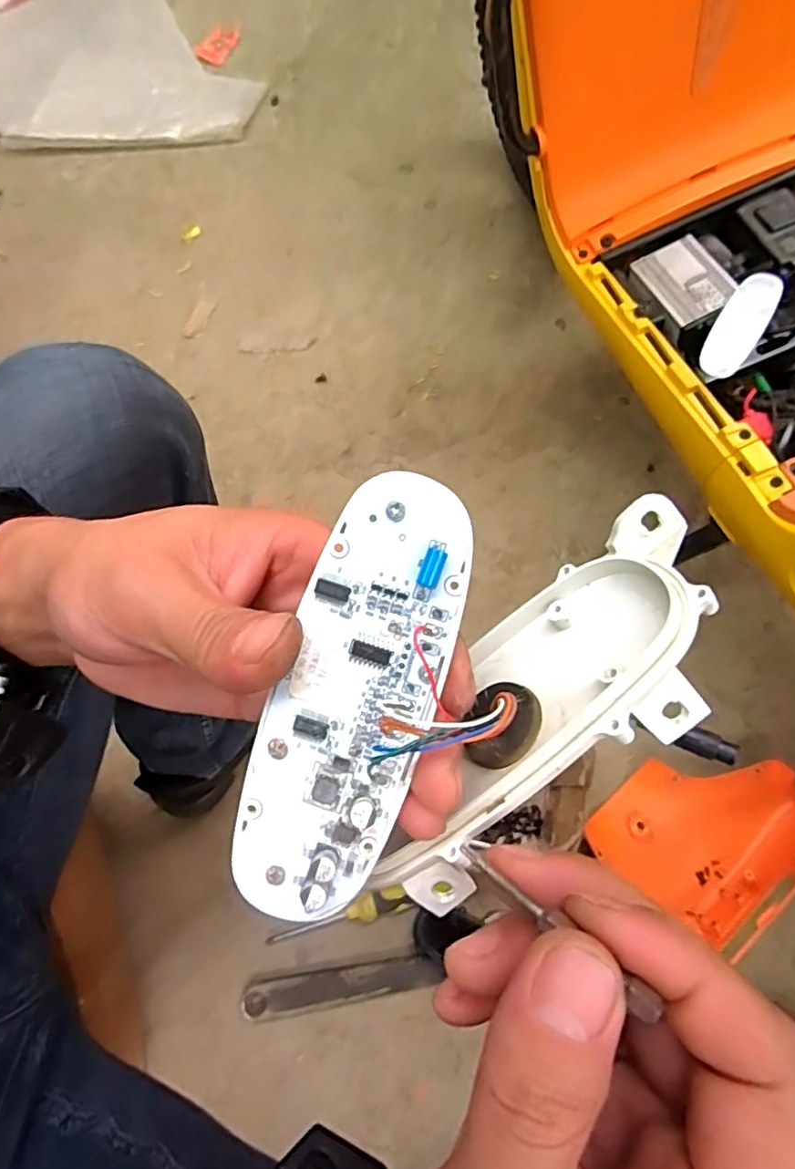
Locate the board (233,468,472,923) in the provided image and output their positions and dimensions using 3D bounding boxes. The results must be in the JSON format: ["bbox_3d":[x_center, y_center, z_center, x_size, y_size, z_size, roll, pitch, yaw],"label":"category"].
[{"bbox_3d":[-0.010,0.027,0.152,0.039,0.006,0.114,18,88,3],"label":"board"}]

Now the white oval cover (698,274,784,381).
[{"bbox_3d":[0.326,-0.246,0.565,0.039,0.018,0.113,32,76,11],"label":"white oval cover"}]

